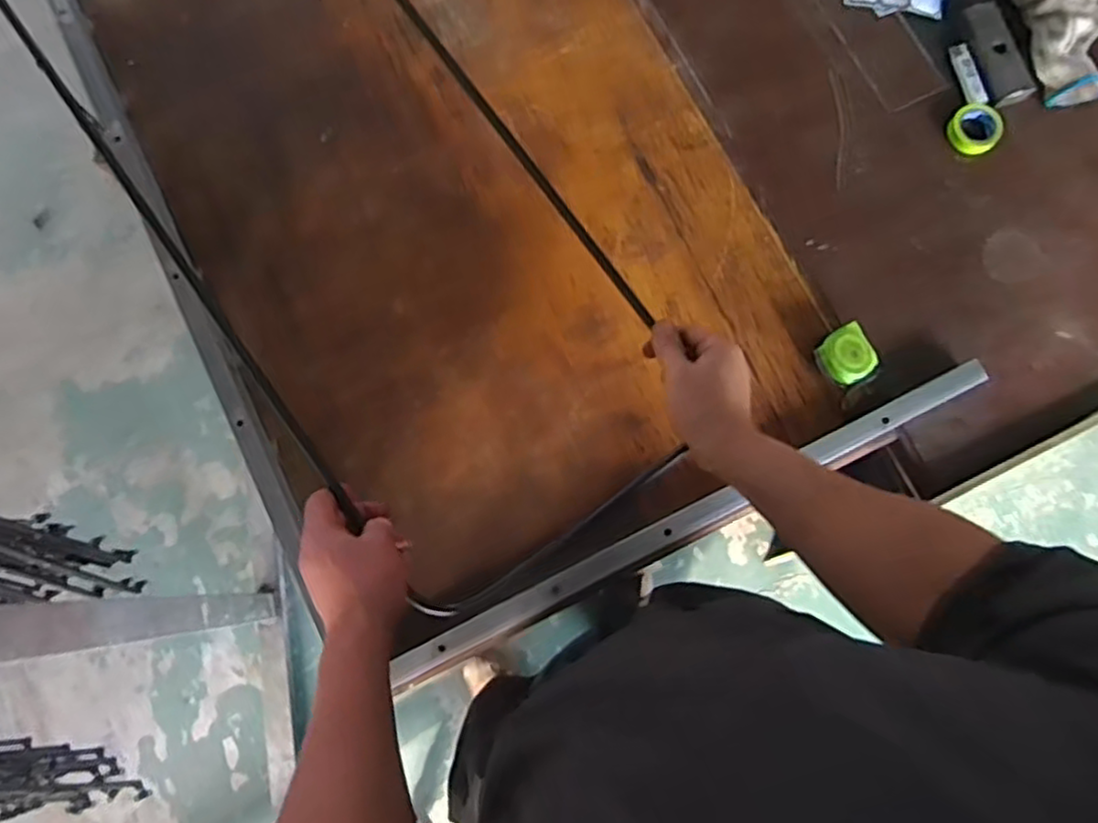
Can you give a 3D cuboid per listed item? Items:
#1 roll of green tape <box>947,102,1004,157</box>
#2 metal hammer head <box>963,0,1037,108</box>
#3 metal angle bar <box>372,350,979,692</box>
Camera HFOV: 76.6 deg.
[{"bbox_3d":[0.497,-0.329,0.810,0.054,0.018,0.063,38,83,7],"label":"roll of green tape"},{"bbox_3d":[0.532,-0.423,0.817,0.049,0.017,0.131,-7,78,-3],"label":"metal hammer head"},{"bbox_3d":[0.158,0.111,0.716,0.665,0.039,0.038,-27,81,-3],"label":"metal angle bar"}]

